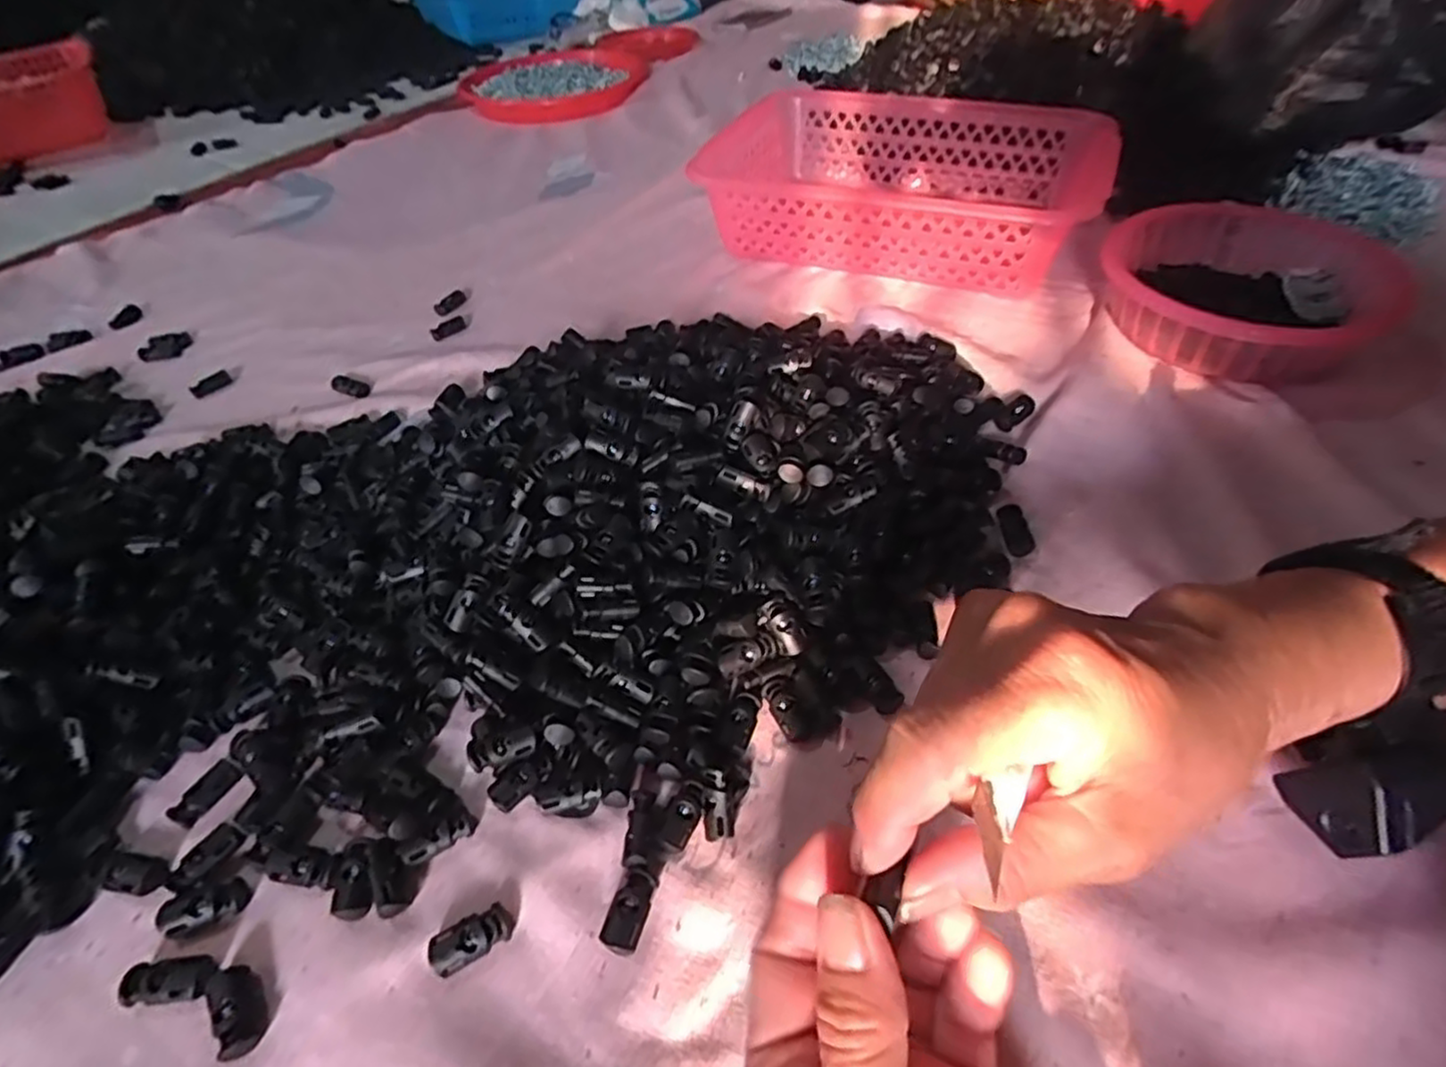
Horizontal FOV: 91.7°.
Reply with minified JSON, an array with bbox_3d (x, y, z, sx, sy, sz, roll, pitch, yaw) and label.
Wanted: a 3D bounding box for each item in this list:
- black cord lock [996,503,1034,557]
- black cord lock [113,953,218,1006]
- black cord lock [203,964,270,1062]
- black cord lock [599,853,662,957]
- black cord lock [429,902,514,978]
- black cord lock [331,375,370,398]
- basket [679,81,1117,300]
[{"bbox_3d":[0.152,-0.002,0.366,0.015,0.007,0.031,-5,47,0],"label":"black cord lock"},{"bbox_3d":[-0.195,0.157,0.247,0.032,0.008,0.015,-3,47,2],"label":"black cord lock"},{"bbox_3d":[-0.167,0.162,0.240,0.015,0.007,0.030,-36,54,-26],"label":"black cord lock"},{"bbox_3d":[-0.033,0.134,0.255,0.013,0.009,0.031,13,50,16],"label":"black cord lock"},{"bbox_3d":[-0.089,0.145,0.251,0.027,0.008,0.014,-24,50,-17],"label":"black cord lock"},{"bbox_3d":[-0.273,-0.108,0.514,0.034,0.006,0.015,17,51,19],"label":"black cord lock"},{"bbox_3d":[0.156,-0.295,0.600,0.307,0.075,0.211,15,50,18],"label":"basket"}]

